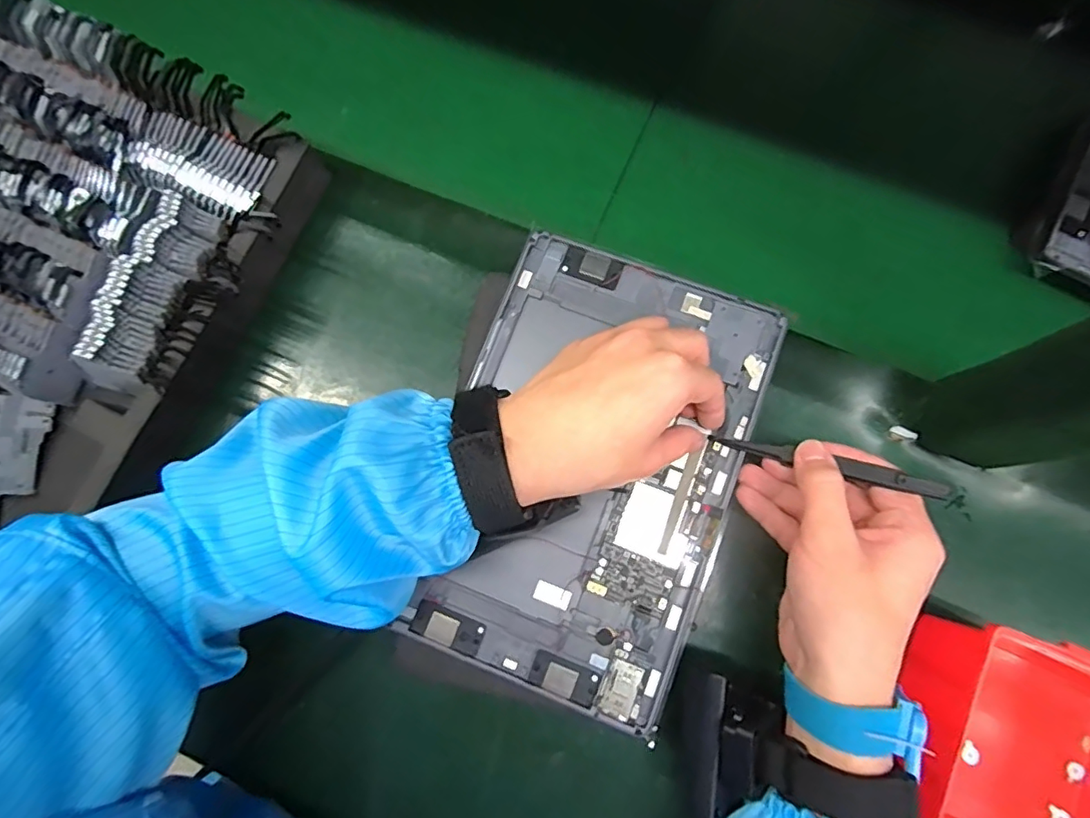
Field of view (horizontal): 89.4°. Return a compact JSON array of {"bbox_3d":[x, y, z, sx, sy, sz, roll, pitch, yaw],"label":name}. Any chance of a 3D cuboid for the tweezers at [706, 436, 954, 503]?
[{"bbox_3d":[0.150,0.029,0.297,0.118,0.009,0.009,13,77,24],"label":"tweezers"}]

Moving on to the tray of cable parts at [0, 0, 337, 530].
[{"bbox_3d":[-0.373,-0.052,0.348,0.303,0.047,0.426,28,79,6],"label":"tray of cable parts"}]

